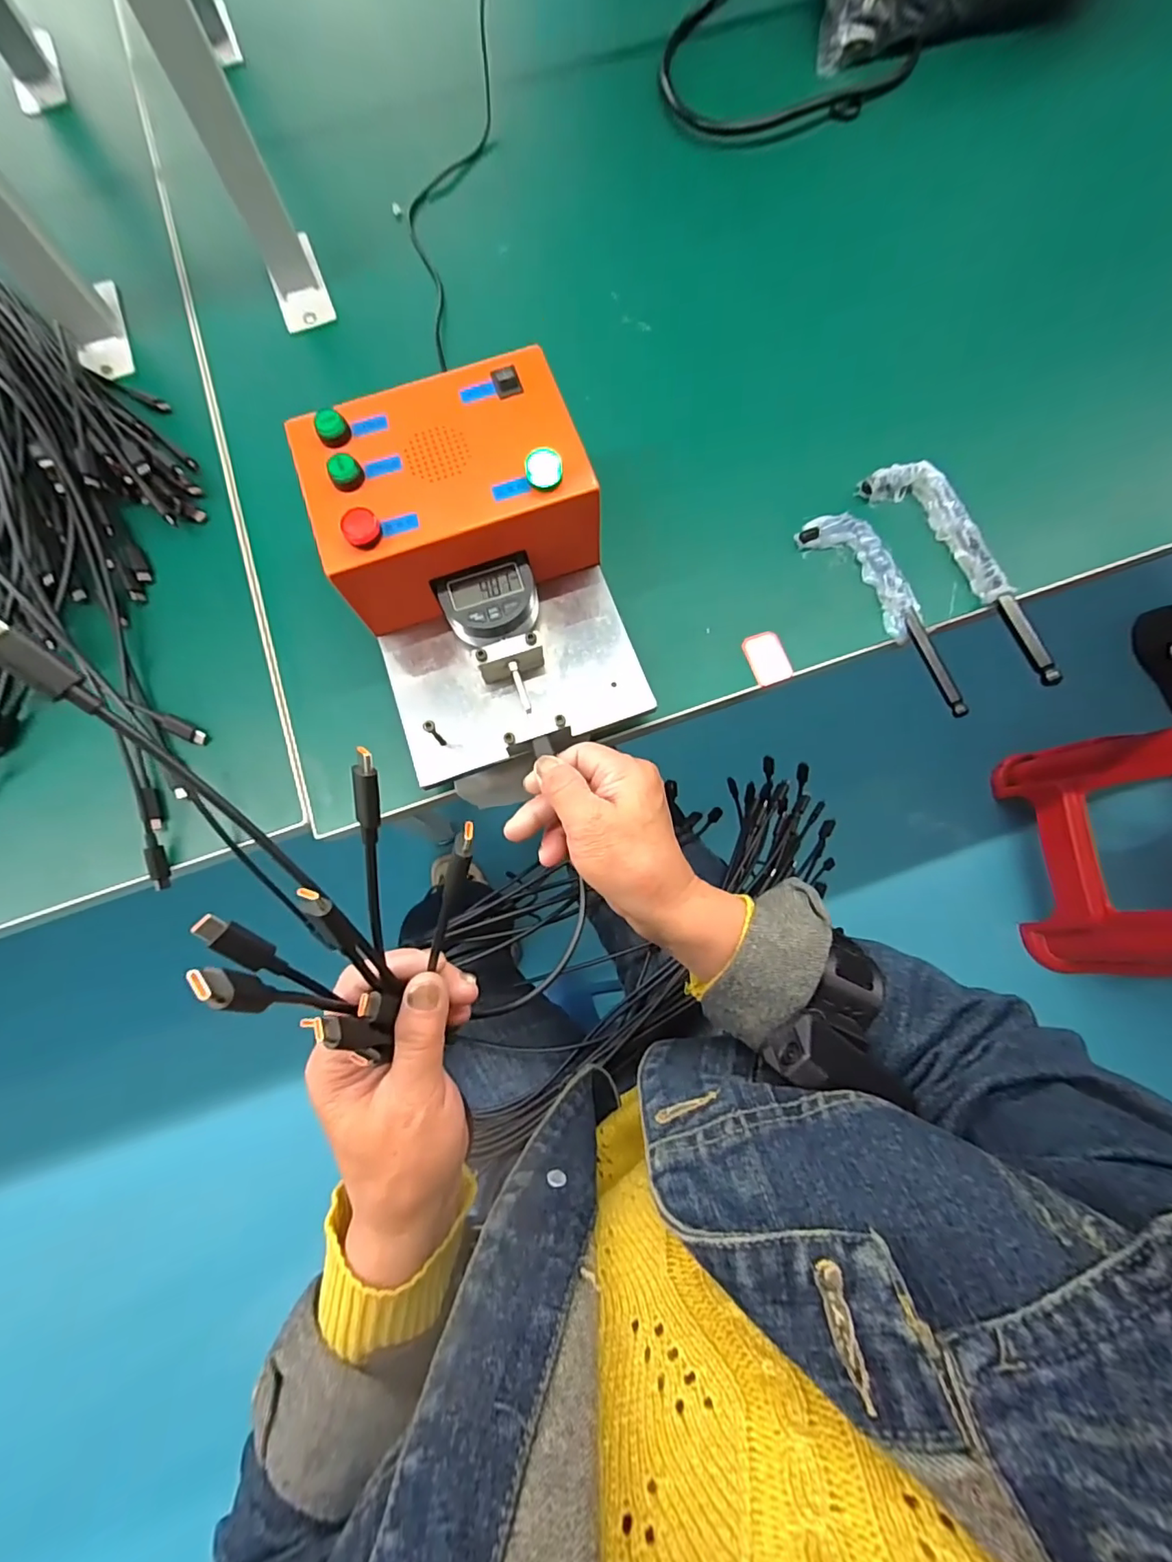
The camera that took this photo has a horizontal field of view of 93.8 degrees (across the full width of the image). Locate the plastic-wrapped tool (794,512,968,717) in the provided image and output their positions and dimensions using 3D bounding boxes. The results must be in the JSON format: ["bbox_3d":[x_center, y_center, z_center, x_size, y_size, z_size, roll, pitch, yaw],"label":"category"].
[{"bbox_3d":[0.205,-0.116,0.365,0.038,0.019,0.158,-36,79,-6],"label":"plastic-wrapped tool"}]

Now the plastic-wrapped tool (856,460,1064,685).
[{"bbox_3d":[0.256,-0.144,0.367,0.040,0.028,0.178,-33,78,-5],"label":"plastic-wrapped tool"}]

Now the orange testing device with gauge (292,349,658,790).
[{"bbox_3d":[-0.061,-0.122,0.316,0.148,0.072,0.205,-20,78,-3],"label":"orange testing device with gauge"}]

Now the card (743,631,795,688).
[{"bbox_3d":[0.119,-0.080,0.360,0.024,0.004,0.036,-18,78,-2],"label":"card"}]

